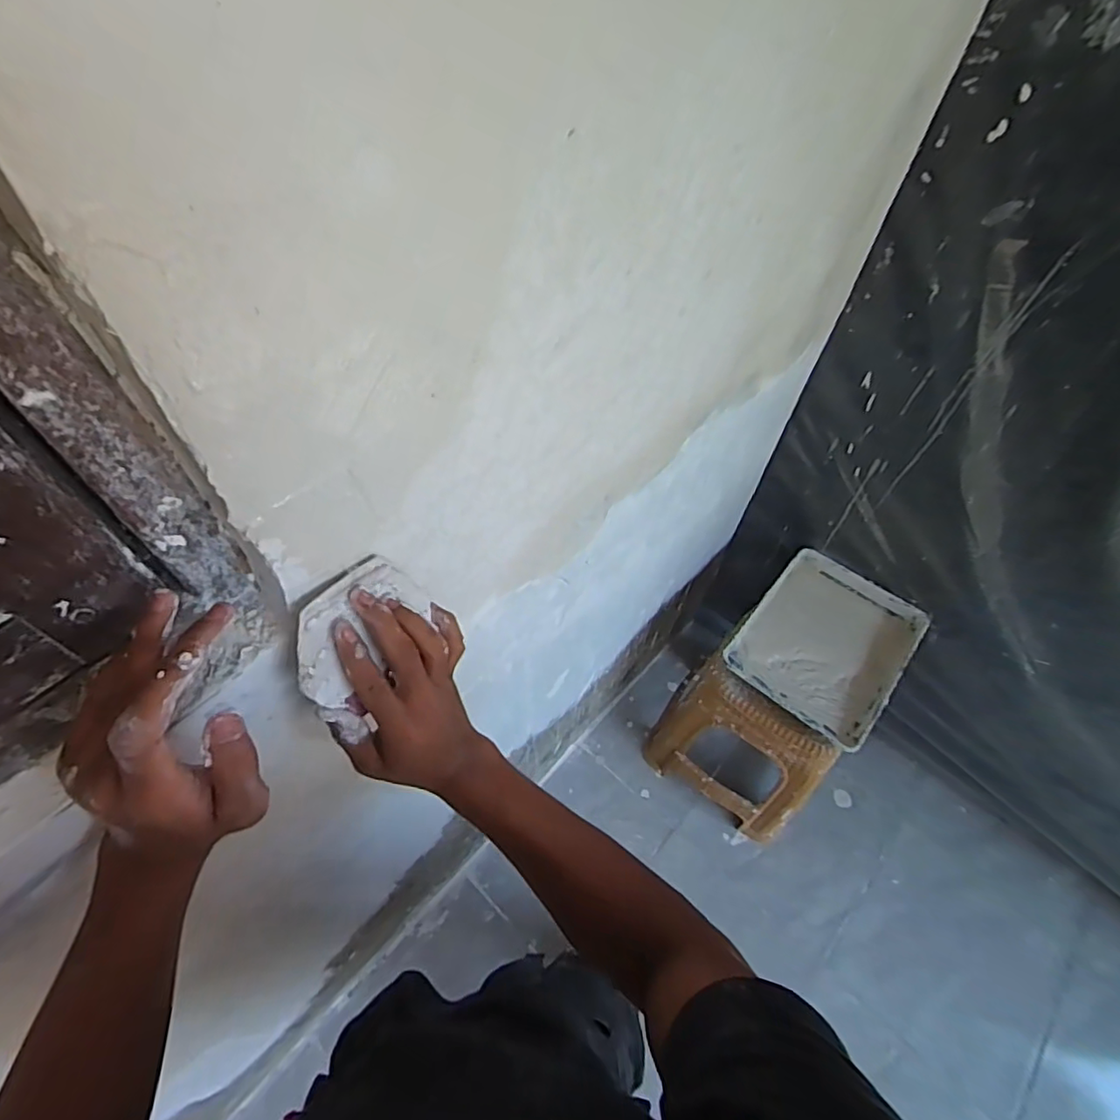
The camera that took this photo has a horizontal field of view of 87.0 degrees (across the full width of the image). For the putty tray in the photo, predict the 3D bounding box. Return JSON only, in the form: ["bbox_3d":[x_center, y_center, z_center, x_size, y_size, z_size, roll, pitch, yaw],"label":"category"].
[{"bbox_3d":[0.510,0.168,1.152,0.279,0.069,0.341,36,62,20],"label":"putty tray"}]

